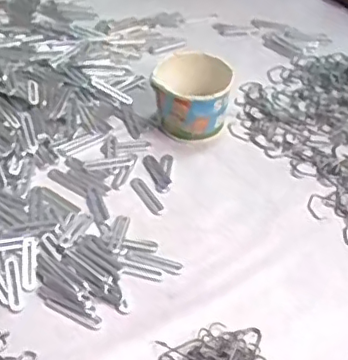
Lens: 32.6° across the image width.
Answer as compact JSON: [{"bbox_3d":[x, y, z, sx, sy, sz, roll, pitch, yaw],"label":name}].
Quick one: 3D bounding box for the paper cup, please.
[{"bbox_3d":[0.021,-0.096,0.707,0.088,0.078,0.082,3,46,1],"label":"paper cup"}]

